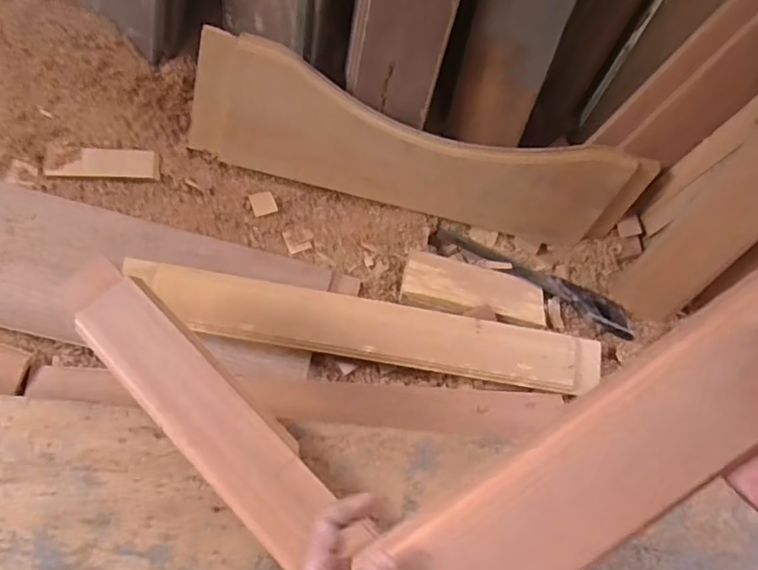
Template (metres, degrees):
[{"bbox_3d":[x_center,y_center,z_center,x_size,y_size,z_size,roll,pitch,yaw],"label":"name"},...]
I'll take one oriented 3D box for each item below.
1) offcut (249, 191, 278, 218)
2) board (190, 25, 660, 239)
[{"bbox_3d":[-0.184,-0.129,0.937,0.038,0.004,0.037,-20,88,-16],"label":"offcut"},{"bbox_3d":[0.078,-0.195,0.919,0.715,0.208,0.037,12,45,-14],"label":"board"}]

